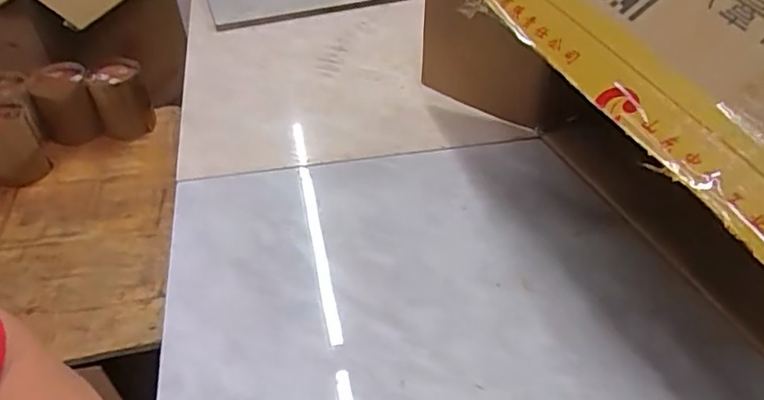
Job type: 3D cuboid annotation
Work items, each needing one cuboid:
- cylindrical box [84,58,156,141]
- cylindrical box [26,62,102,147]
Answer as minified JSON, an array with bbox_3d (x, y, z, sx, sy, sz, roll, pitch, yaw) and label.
[{"bbox_3d":[-0.440,-0.172,0.996,0.083,0.099,0.092,-19,47,-18],"label":"cylindrical box"},{"bbox_3d":[-0.530,-0.155,0.992,0.091,0.102,0.103,-18,47,-18],"label":"cylindrical box"}]

